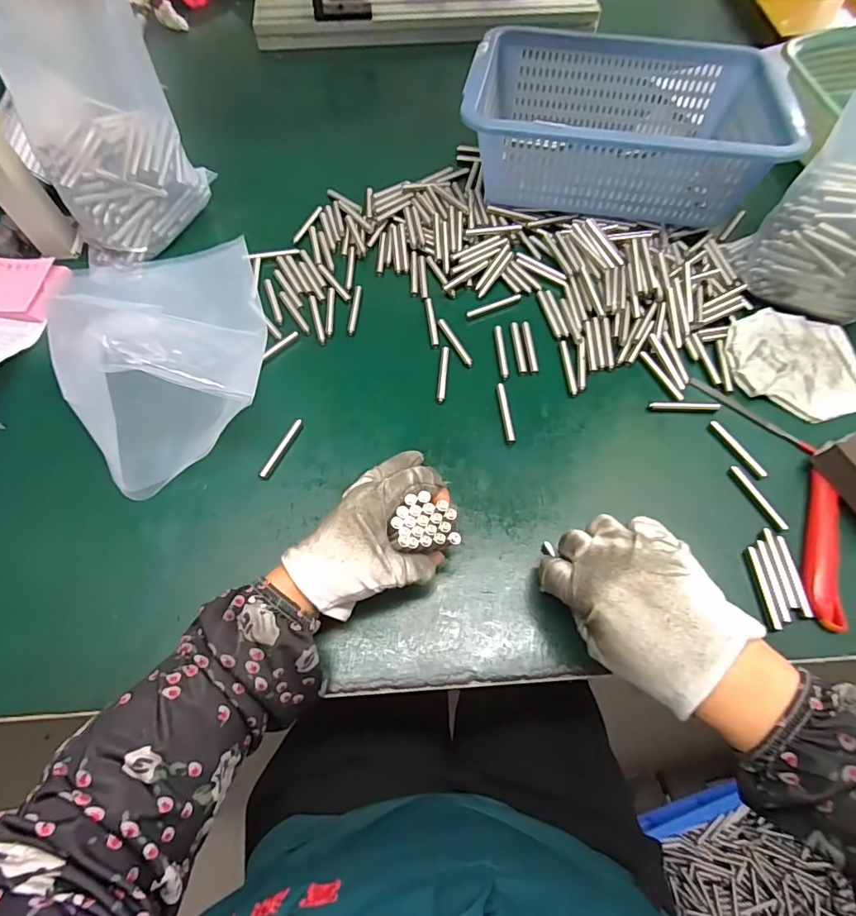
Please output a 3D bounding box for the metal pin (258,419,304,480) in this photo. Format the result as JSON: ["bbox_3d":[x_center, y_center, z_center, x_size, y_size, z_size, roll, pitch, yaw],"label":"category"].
[{"bbox_3d":[-0.121,-0.009,0.405,0.008,0.004,0.059,23,66,12],"label":"metal pin"}]

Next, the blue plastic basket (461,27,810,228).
[{"bbox_3d":[0.191,-0.345,0.506,0.286,0.094,0.219,12,64,6],"label":"blue plastic basket"}]

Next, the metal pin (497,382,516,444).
[{"bbox_3d":[0.066,-0.039,0.419,0.008,0.005,0.059,-5,63,-2],"label":"metal pin"}]

